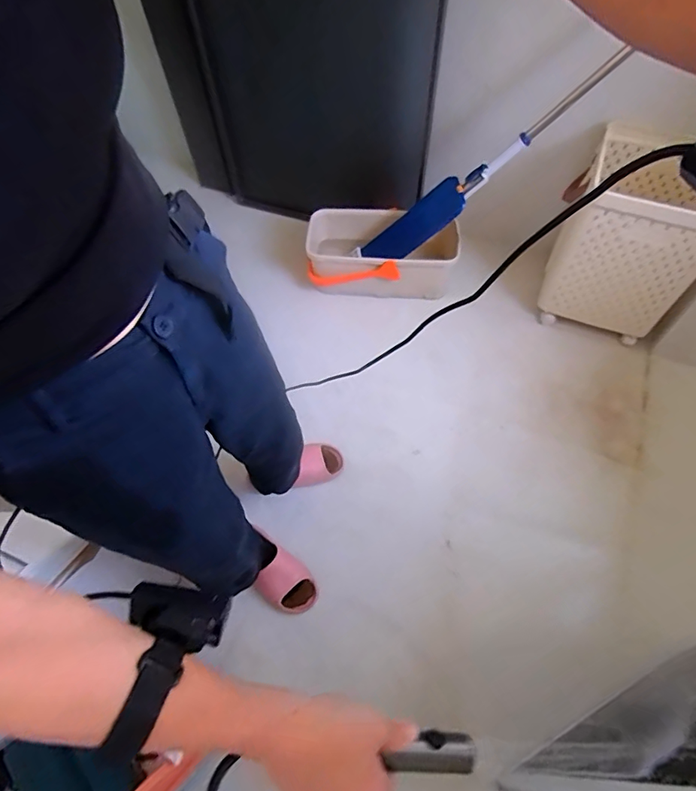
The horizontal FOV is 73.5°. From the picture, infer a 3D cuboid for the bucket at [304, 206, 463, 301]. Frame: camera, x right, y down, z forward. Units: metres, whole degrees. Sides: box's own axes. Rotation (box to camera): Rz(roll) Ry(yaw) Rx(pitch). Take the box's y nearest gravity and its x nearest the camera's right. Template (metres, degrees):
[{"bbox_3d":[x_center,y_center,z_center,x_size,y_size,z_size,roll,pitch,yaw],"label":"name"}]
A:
[{"bbox_3d":[0.106,-0.454,1.555,0.473,0.245,0.243,6,68,6],"label":"bucket"}]

